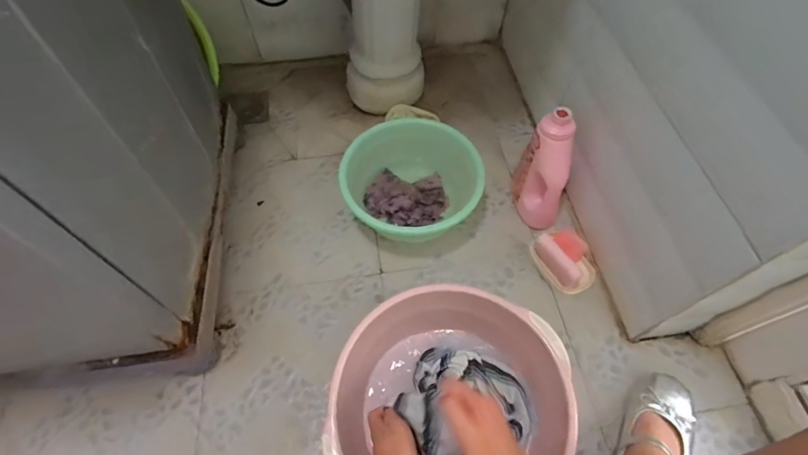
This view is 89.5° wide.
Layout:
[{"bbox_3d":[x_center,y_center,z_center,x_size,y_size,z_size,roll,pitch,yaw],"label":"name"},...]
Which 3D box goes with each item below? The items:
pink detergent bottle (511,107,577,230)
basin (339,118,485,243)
[{"bbox_3d":[0.257,-0.093,0.746,0.064,0.221,0.106,-4,59,-3],"label":"pink detergent bottle"},{"bbox_3d":[0.015,-0.070,0.785,0.253,0.126,0.231,15,59,8],"label":"basin"}]

